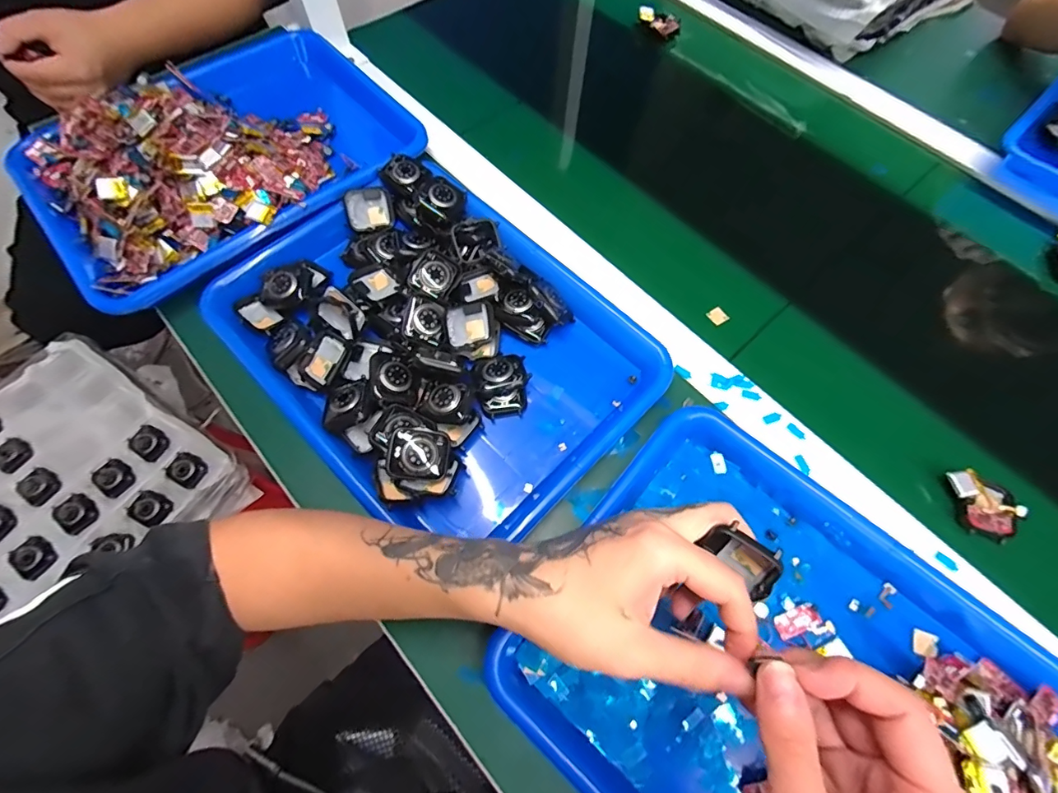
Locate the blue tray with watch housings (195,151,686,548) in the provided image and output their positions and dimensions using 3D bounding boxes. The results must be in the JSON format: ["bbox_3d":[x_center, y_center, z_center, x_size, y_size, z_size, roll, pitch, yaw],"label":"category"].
[{"bbox_3d":[-0.077,-0.052,0.386,0.336,0.042,0.256,41,72,15],"label":"blue tray with watch housings"}]

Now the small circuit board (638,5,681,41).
[{"bbox_3d":[0.169,-0.486,0.600,0.057,0.020,0.017,28,68,-5],"label":"small circuit board"}]

